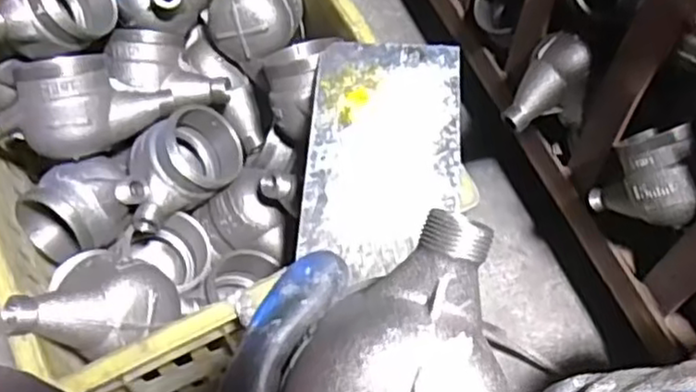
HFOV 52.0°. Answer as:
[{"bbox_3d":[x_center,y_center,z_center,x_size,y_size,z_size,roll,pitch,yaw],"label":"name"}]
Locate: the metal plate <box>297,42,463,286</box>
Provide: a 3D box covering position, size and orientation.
[{"bbox_3d":[0.030,-0.037,0.568,0.117,0.005,0.211,4,62,3],"label":"metal plate"}]

